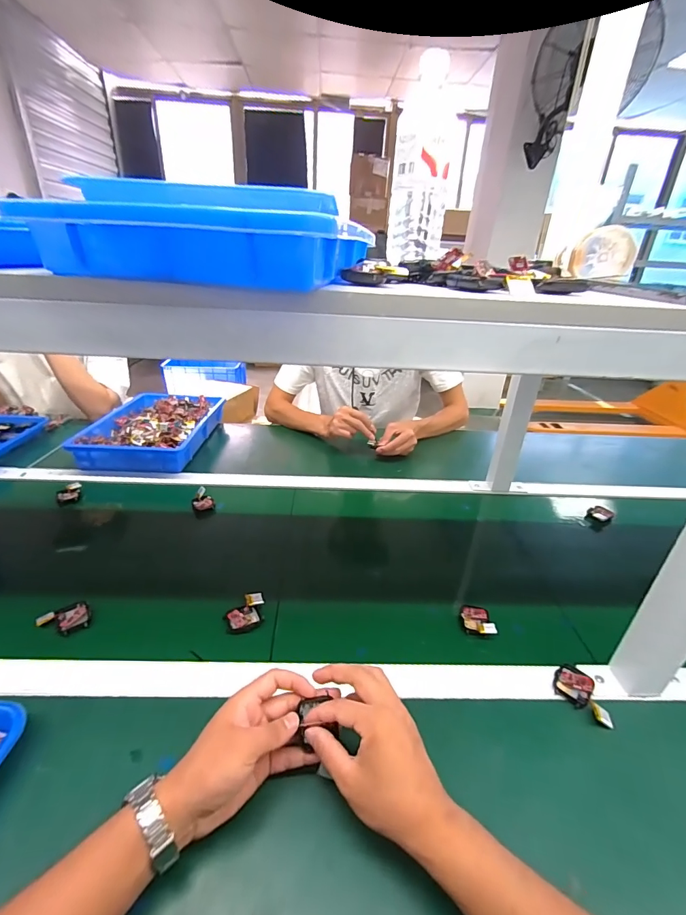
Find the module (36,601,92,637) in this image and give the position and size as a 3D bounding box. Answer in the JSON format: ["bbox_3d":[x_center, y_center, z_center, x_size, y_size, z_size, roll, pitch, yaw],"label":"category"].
[{"bbox_3d":[-0.363,0.213,0.514,0.058,0.010,0.045,-12,32,-26],"label":"module"}]

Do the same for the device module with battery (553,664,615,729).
[{"bbox_3d":[0.281,0.272,0.458,0.063,0.010,0.045,27,36,37],"label":"device module with battery"}]

